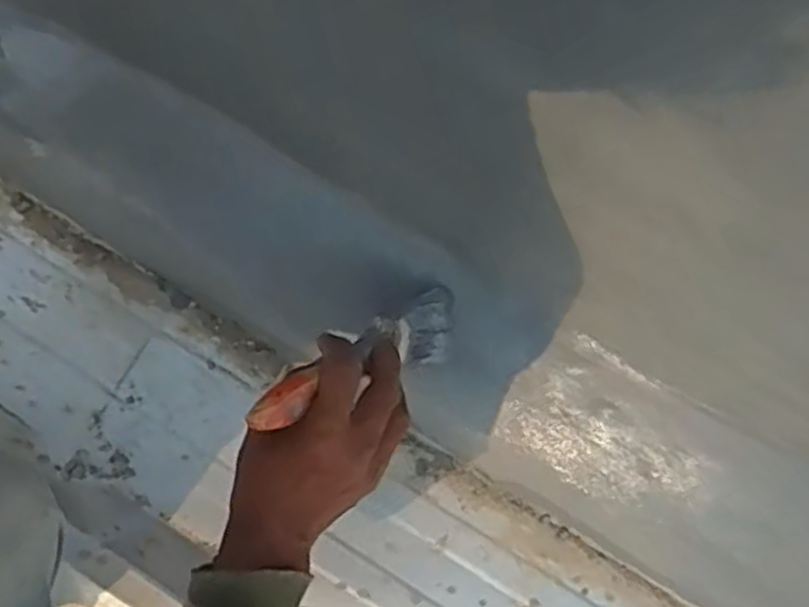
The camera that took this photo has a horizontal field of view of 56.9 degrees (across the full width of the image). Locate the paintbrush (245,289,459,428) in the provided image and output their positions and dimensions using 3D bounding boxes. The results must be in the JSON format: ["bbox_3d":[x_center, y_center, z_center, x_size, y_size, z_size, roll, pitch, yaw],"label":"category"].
[{"bbox_3d":[-0.027,0.037,0.466,0.036,0.188,0.051,47,123,13],"label":"paintbrush"}]

